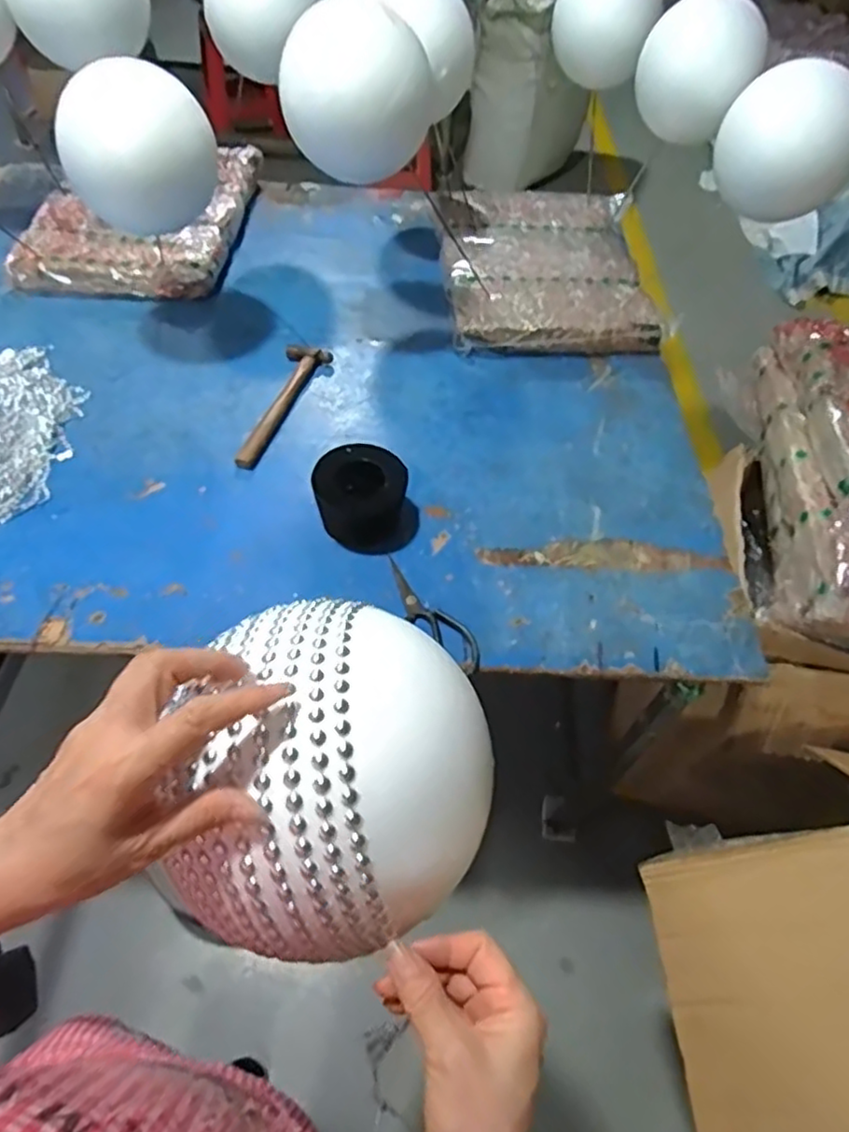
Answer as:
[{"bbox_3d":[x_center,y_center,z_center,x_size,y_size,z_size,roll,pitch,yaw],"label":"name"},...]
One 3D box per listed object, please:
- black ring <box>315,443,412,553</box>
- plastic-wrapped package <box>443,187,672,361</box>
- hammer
[{"bbox_3d":[-0.080,-0.087,0.836,0.110,0.082,0.120,3,51,-3],"label":"black ring"},{"bbox_3d":[0.226,-0.573,1.255,0.383,0.062,0.537,1,51,-5],"label":"plastic-wrapped package"},{"bbox_3d":[-0.226,-0.250,1.004,0.065,0.020,0.283,16,52,8],"label":"hammer"}]

